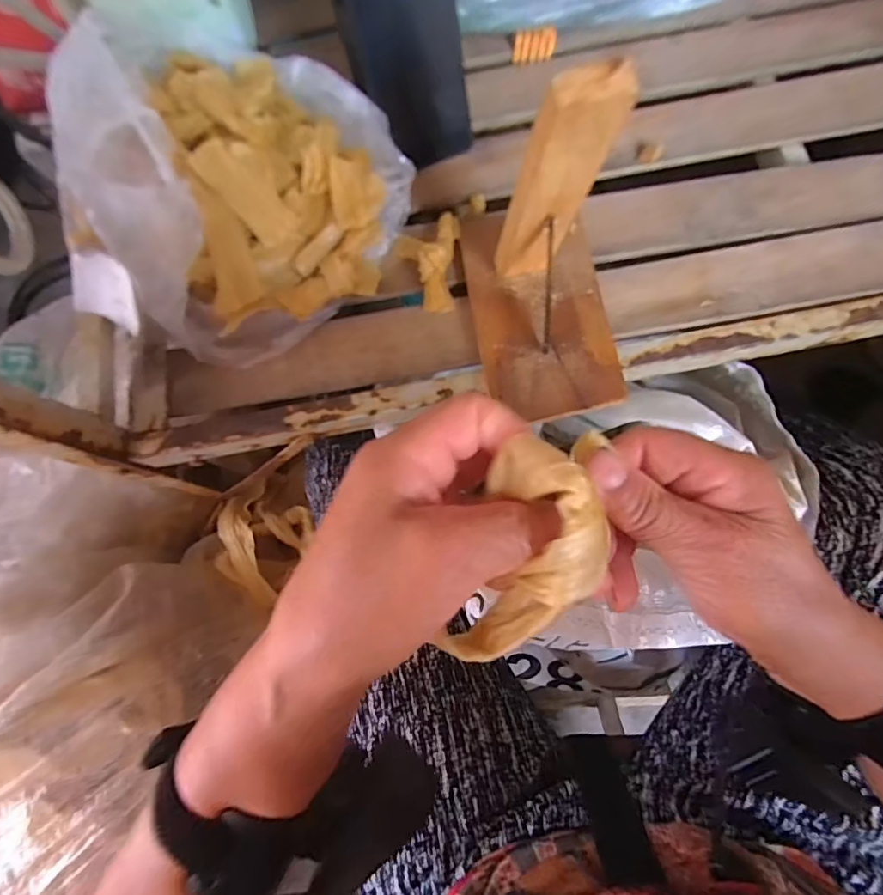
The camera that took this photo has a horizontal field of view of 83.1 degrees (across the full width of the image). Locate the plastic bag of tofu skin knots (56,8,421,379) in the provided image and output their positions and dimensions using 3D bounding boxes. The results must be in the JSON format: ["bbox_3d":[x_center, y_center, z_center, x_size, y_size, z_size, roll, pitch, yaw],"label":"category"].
[{"bbox_3d":[-0.164,-0.226,0.385,0.222,0.100,0.267,-34,75,-5],"label":"plastic bag of tofu skin knots"}]

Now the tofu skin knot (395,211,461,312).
[{"bbox_3d":[-0.005,-0.148,0.399,0.051,0.026,0.073,-15,77,-3],"label":"tofu skin knot"}]

